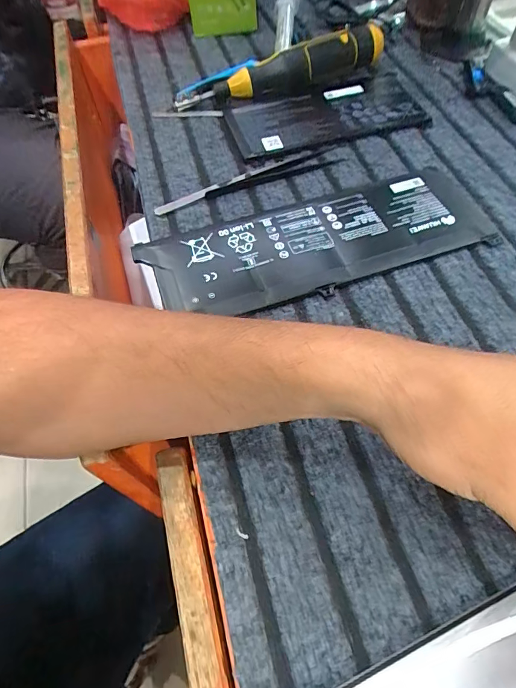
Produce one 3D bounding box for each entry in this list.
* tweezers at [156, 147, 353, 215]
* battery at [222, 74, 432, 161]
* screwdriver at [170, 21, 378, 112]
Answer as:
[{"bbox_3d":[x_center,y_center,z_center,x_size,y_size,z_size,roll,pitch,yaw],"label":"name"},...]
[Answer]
[{"bbox_3d":[-0.007,-0.144,0.355,0.168,0.005,0.022,-21,61,-11],"label":"tweezers"},{"bbox_3d":[0.066,-0.224,0.395,0.182,0.009,0.092,-14,60,-7],"label":"battery"},{"bbox_3d":[0.026,-0.271,0.404,0.208,0.038,0.038,-16,60,-8],"label":"screwdriver"}]

